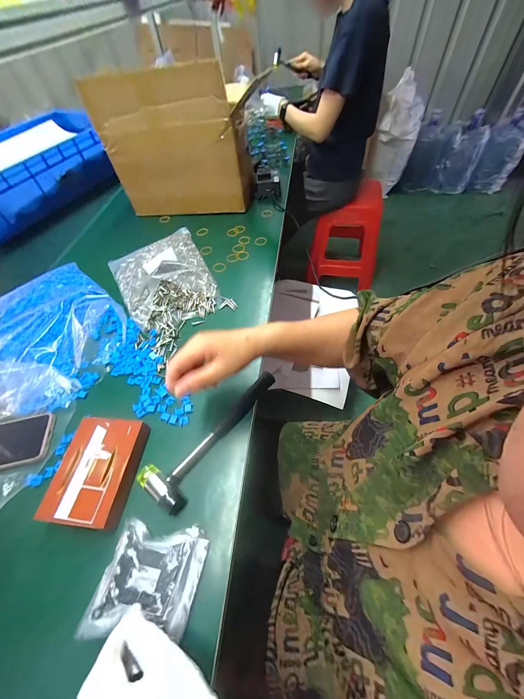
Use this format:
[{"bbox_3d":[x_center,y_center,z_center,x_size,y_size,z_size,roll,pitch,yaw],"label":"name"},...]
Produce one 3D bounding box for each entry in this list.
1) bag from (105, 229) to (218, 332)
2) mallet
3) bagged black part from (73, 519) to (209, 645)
[{"bbox_3d":[-0.235,-0.182,0.614,0.212,0.064,0.307,-24,54,-13],"label":"bag"},{"bbox_3d":[-0.065,0.122,0.414,0.072,0.026,0.251,32,62,26],"label":"mallet"},{"bbox_3d":[-0.132,0.263,0.311,0.119,0.012,0.100,1,53,6],"label":"bagged black part"}]

